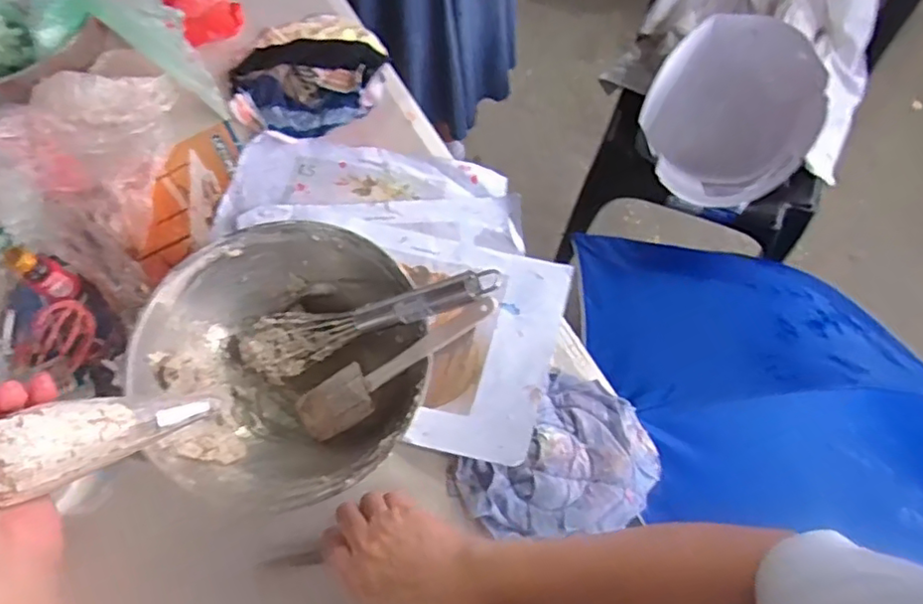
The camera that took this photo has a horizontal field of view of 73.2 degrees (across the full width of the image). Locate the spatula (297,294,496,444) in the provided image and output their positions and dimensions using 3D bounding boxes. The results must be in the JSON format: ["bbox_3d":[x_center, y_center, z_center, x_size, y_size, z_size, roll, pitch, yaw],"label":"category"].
[{"bbox_3d":[-0.060,0.057,0.526,0.229,0.014,0.051,-32,67,26],"label":"spatula"}]

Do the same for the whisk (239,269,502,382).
[{"bbox_3d":[-0.088,0.016,0.526,0.254,0.047,0.049,-19,65,31],"label":"whisk"}]

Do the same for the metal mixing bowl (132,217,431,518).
[{"bbox_3d":[-0.152,0.054,0.546,0.233,0.082,0.228,0,68,1],"label":"metal mixing bowl"}]

